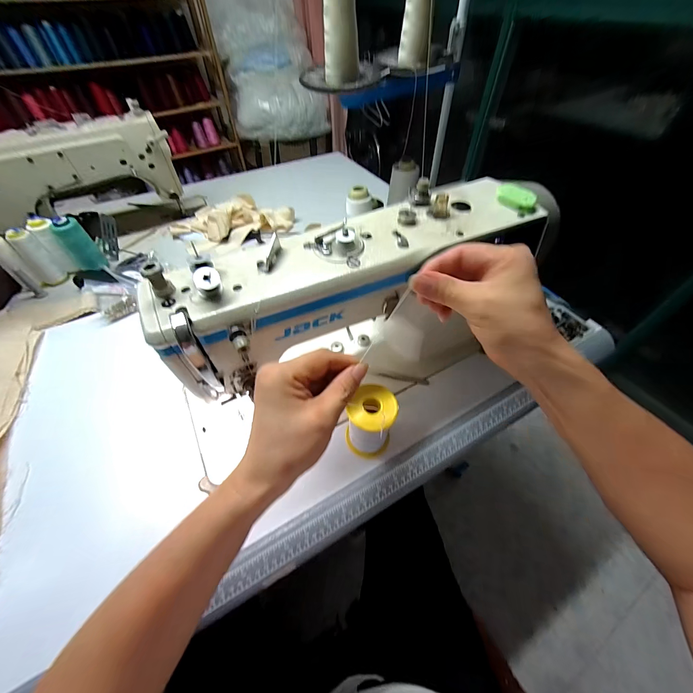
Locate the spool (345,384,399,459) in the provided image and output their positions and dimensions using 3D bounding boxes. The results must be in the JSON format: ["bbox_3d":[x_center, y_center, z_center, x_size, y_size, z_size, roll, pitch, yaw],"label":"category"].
[{"bbox_3d":[0.031,0.097,0.375,0.061,0.092,0.066,20,53,16],"label":"spool"}]

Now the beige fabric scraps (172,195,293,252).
[{"bbox_3d":[-0.279,-0.314,0.729,0.271,0.056,0.162,-25,55,-19],"label":"beige fabric scraps"}]

